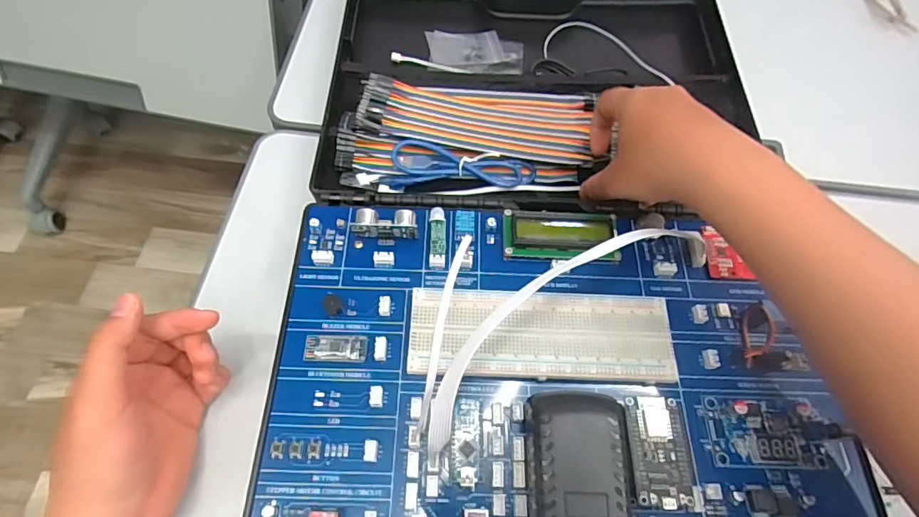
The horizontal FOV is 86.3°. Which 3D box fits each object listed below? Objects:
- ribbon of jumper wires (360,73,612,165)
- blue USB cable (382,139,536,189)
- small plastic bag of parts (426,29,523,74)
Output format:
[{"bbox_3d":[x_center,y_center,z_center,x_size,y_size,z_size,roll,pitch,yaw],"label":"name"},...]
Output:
[{"bbox_3d":[0.016,-0.119,0.410,0.190,0.015,0.075,6,61,-3],"label":"ribbon of jumper wires"},{"bbox_3d":[0.002,-0.075,0.397,0.118,0.013,0.038,1,63,-2],"label":"blue USB cable"},{"bbox_3d":[0.016,-0.202,0.475,0.091,0.015,0.053,-1,63,-3],"label":"small plastic bag of parts"}]

